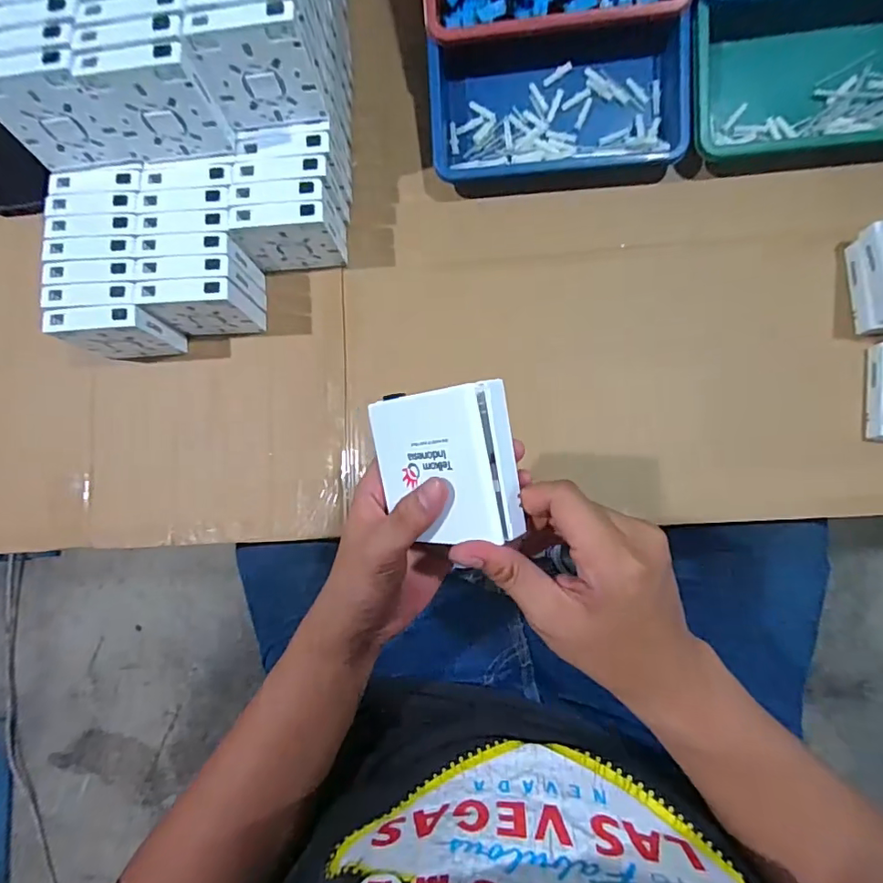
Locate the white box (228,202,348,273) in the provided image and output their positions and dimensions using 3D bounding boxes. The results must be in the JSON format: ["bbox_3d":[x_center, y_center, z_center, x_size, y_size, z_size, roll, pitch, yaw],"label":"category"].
[{"bbox_3d":[-0.142,-0.194,0.504,0.090,0.086,0.024,-2,84,5],"label":"white box"}]

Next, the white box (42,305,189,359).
[{"bbox_3d":[-0.308,-0.103,0.503,0.089,0.092,0.025,-5,84,4],"label":"white box"}]

